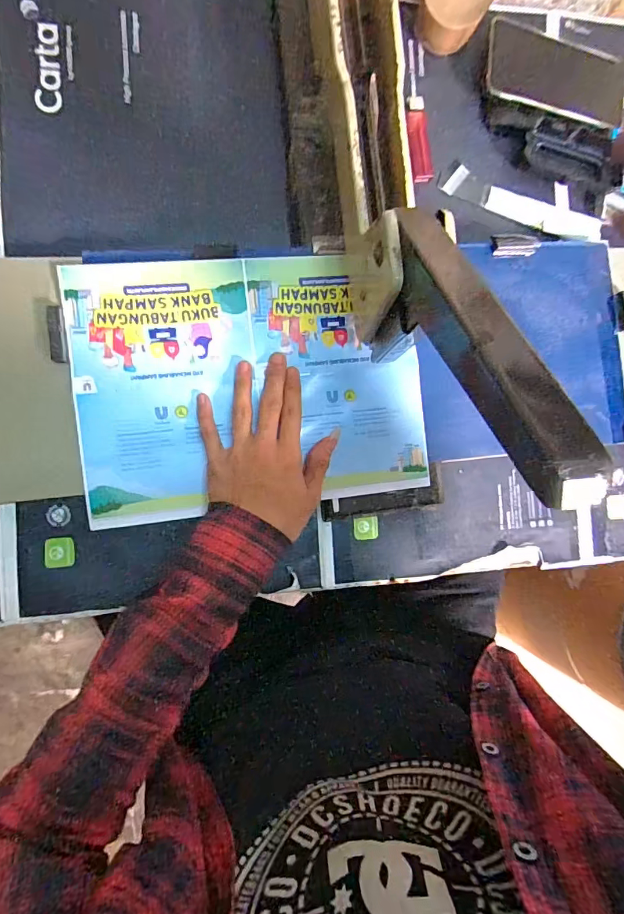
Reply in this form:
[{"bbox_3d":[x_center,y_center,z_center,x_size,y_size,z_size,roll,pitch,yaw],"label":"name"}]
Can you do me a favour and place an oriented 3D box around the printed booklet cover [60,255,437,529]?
[{"bbox_3d":[-0.051,-0.066,0.402,0.298,0.010,0.219,-7,91,-10],"label":"printed booklet cover"}]

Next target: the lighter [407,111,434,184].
[{"bbox_3d":[0.108,-0.314,0.457,0.021,0.011,0.068,-9,89,-9],"label":"lighter"}]

